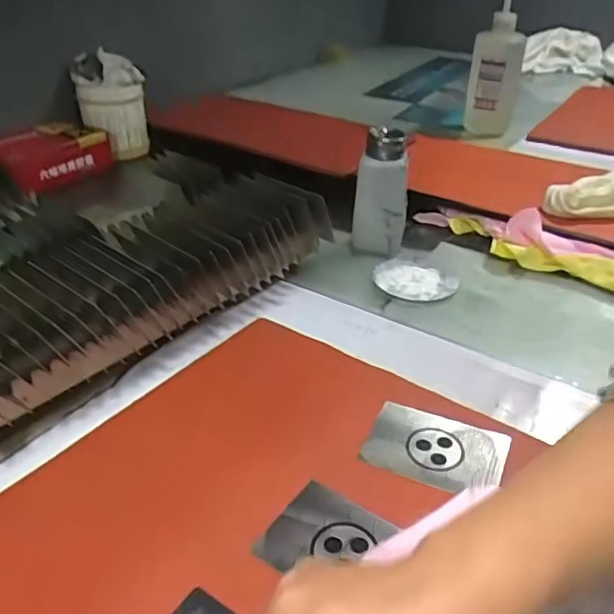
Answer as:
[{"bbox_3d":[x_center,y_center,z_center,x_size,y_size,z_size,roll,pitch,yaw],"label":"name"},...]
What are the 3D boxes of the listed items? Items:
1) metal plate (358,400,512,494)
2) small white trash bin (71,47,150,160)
[{"bbox_3d":[0.085,0.093,0.392,0.086,0.004,0.059,15,41,20],"label":"metal plate"},{"bbox_3d":[-0.299,-0.307,0.910,0.101,0.129,0.109,-5,33,-10],"label":"small white trash bin"}]

